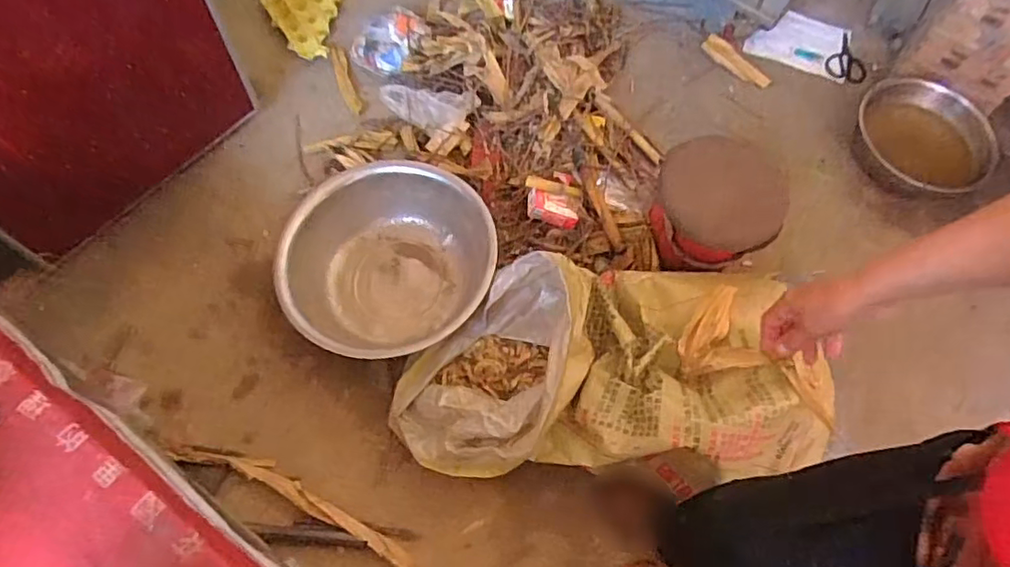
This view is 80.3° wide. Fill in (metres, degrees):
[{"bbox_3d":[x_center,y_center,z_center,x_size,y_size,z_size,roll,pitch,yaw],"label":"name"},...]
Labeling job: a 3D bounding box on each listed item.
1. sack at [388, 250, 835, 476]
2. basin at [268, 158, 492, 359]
[{"bbox_3d":[0.165,0.150,1.039,0.702,0.190,0.354,2,61,-2],"label":"sack"},{"bbox_3d":[-0.223,-0.039,1.168,0.391,0.138,0.370,2,64,-5],"label":"basin"}]

